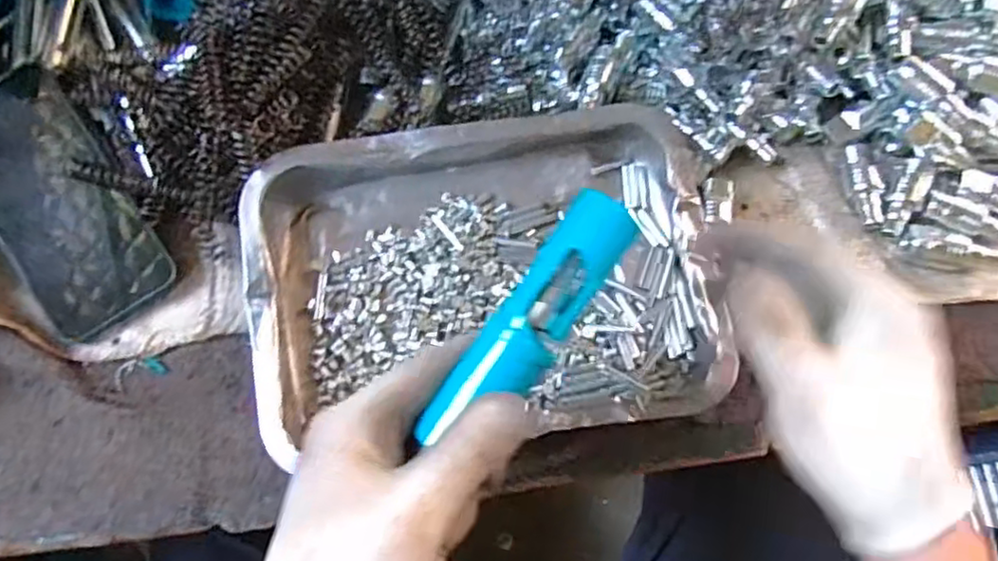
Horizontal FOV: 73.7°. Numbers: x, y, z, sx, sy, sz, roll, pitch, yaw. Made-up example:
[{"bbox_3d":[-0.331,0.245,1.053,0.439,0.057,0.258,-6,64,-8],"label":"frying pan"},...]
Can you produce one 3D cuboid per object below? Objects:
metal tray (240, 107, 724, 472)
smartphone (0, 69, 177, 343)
[{"bbox_3d":[-0.006,-0.003,0.375,0.254,0.033,0.172,-7,72,-2],"label":"metal tray"},{"bbox_3d":[-0.261,-0.047,0.391,0.079,0.008,0.155,-32,89,-3],"label":"smartphone"}]

